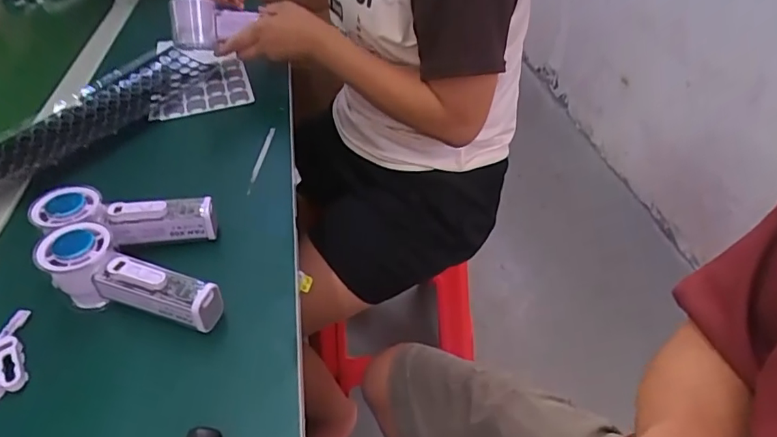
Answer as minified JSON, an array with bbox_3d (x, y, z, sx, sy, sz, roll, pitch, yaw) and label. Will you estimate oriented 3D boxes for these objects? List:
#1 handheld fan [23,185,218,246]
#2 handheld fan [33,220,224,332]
[{"bbox_3d":[-0.249,0.000,0.490,0.159,0.042,0.050,6,40,-14],"label":"handheld fan"},{"bbox_3d":[-0.217,0.056,0.436,0.155,0.069,0.048,14,43,15],"label":"handheld fan"}]

